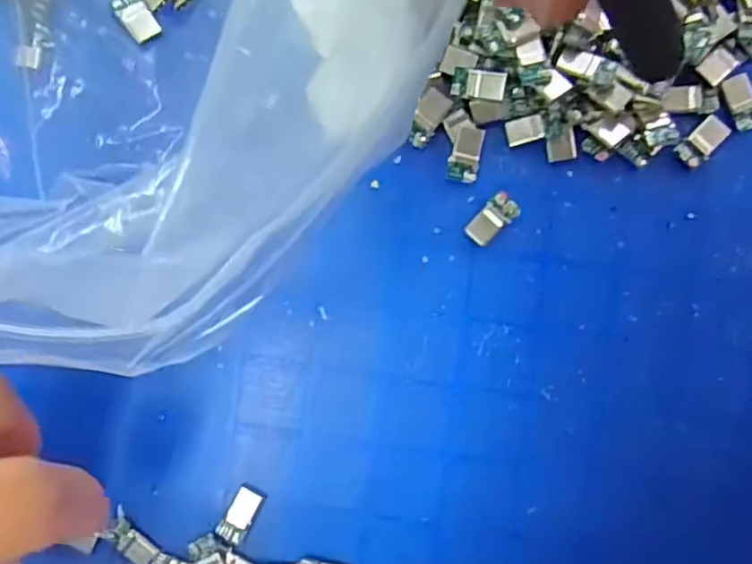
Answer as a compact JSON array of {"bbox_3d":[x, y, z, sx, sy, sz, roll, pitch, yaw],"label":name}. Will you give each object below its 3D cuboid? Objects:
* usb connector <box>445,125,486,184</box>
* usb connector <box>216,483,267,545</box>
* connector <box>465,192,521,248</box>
[{"bbox_3d":[0.025,-0.036,0.183,0.009,0.004,0.015,9,87,1],"label":"usb connector"},{"bbox_3d":[-0.038,0.066,0.183,0.008,0.004,0.016,30,88,2],"label":"usb connector"},{"bbox_3d":[0.033,-0.018,0.183,0.016,0.004,0.008,-43,87,-2],"label":"connector"}]

